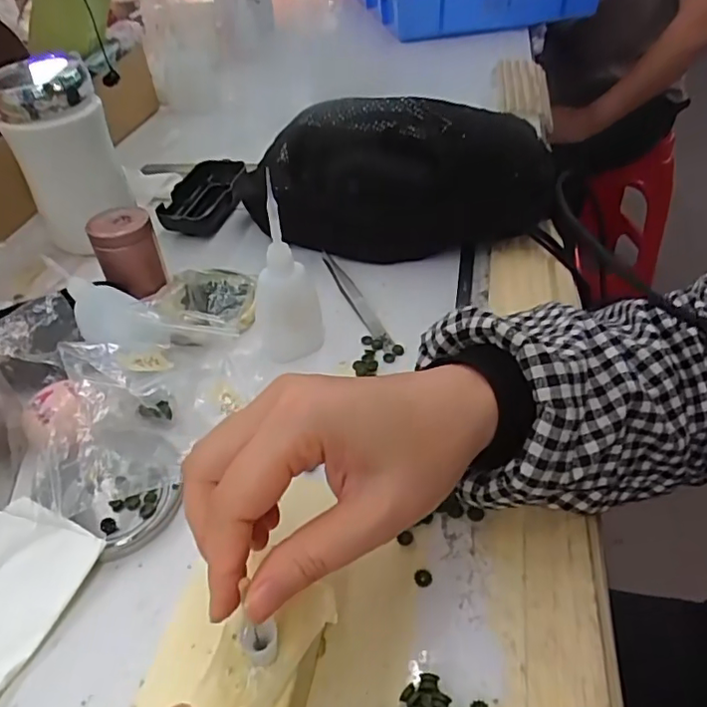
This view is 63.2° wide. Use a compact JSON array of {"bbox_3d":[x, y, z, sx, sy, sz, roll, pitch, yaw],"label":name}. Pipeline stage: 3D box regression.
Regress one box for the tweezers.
[{"bbox_3d":[-0.001,-0.045,0.441,0.014,0.005,0.132,-17,45,-15],"label":"tweezers"}]

